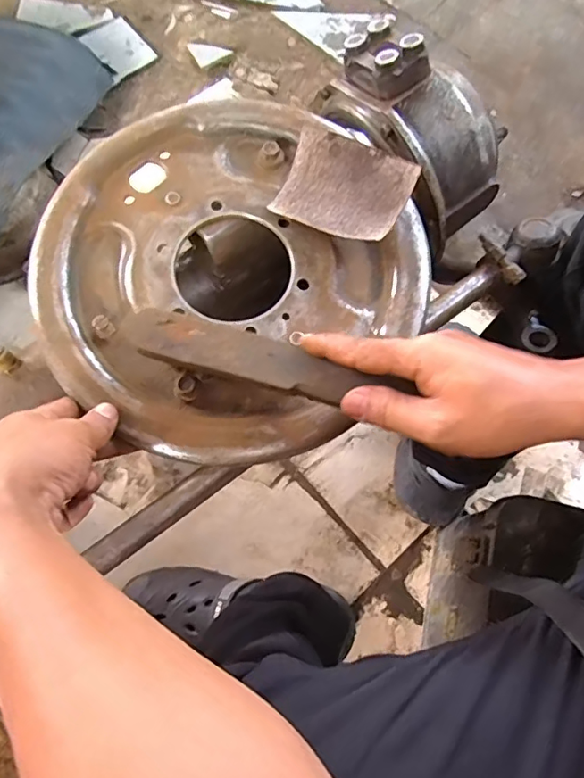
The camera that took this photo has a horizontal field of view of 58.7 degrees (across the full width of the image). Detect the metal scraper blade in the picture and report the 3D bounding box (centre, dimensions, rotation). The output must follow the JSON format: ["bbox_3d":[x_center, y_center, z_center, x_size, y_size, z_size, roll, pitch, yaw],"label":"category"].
[{"bbox_3d":[-0.021,-0.021,0.336,0.184,0.010,0.032,14,77,9],"label":"metal scraper blade"}]

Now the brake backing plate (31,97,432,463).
[{"bbox_3d":[-0.043,-0.092,0.401,0.286,0.034,0.284,1,71,-1],"label":"brake backing plate"}]

